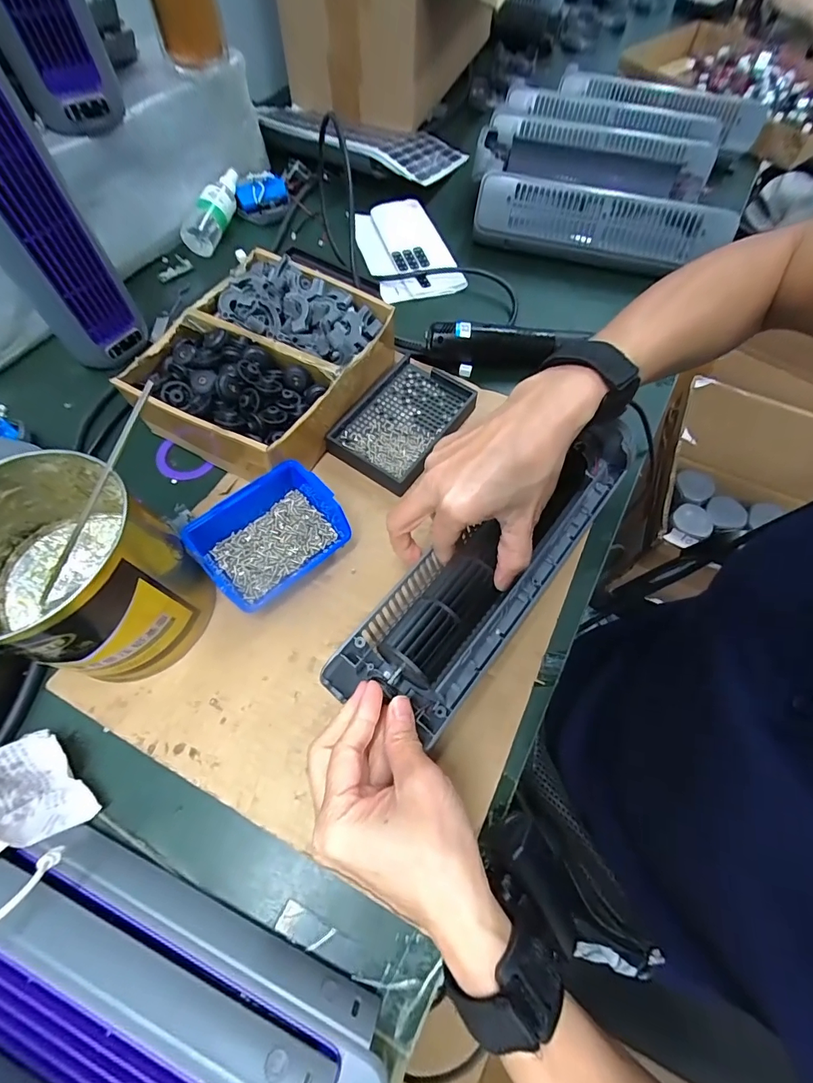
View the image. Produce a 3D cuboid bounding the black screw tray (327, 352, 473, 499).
[{"bbox_3d":[-0.005,-0.121,0.437,0.102,0.026,0.141,30,66,12],"label":"black screw tray"}]

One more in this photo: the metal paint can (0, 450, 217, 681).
[{"bbox_3d":[-0.220,0.027,0.302,0.129,0.115,0.120,25,65,10],"label":"metal paint can"}]

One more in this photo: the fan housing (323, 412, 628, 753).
[{"bbox_3d":[0.081,0.011,0.334,0.316,0.044,0.083,-41,72,-20],"label":"fan housing"}]

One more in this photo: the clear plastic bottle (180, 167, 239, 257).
[{"bbox_3d":[-0.243,-0.432,0.558,0.038,0.035,0.132,21,80,8],"label":"clear plastic bottle"}]

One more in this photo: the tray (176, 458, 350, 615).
[{"bbox_3d":[-0.109,-0.003,0.358,0.110,0.048,0.082,-37,70,-18],"label":"tray"}]

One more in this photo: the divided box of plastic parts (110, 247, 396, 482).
[{"bbox_3d":[-0.129,-0.172,0.416,0.177,0.067,0.218,26,65,10],"label":"divided box of plastic parts"}]

